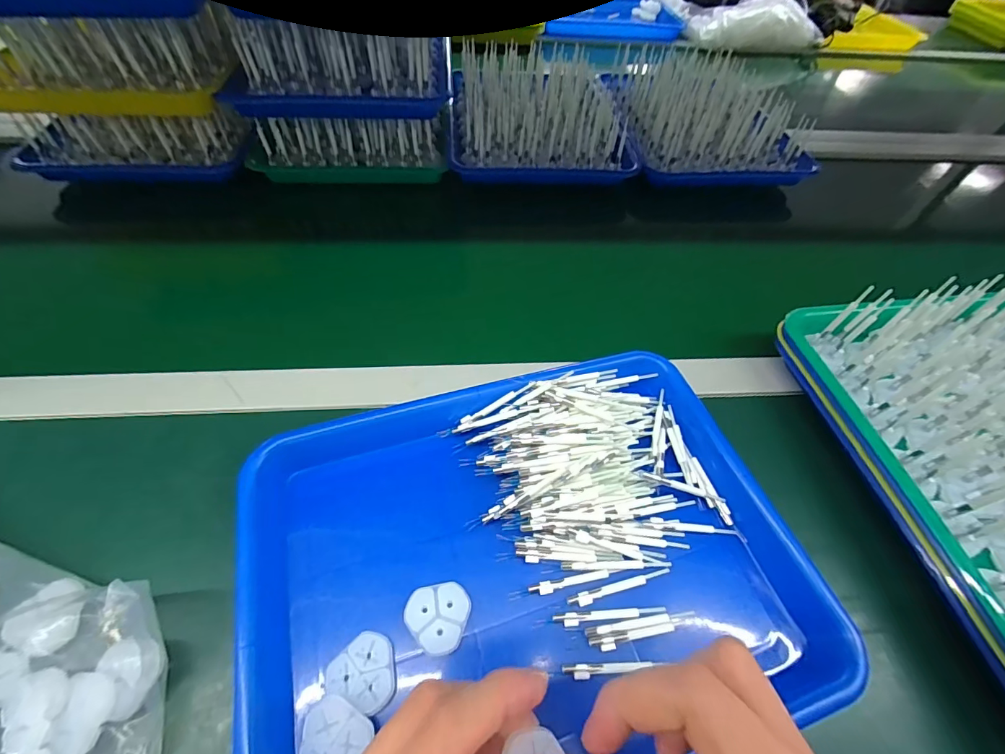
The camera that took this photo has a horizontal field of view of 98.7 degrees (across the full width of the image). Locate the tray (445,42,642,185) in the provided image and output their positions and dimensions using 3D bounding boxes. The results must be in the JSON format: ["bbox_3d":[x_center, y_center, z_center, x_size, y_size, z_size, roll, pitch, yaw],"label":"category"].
[{"bbox_3d":[0.053,-0.379,0.611,0.249,0.058,0.279,0,54,-4],"label":"tray"}]

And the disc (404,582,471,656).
[{"bbox_3d":[-0.038,0.142,0.255,0.036,0.009,0.036,2,54,-2],"label":"disc"}]

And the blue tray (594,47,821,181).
[{"bbox_3d":[0.290,-0.387,0.632,0.232,0.066,0.276,-2,54,-6],"label":"blue tray"}]

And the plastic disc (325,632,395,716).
[{"bbox_3d":[-0.075,0.161,0.238,0.036,0.013,0.032,19,55,10],"label":"plastic disc"}]

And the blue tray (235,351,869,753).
[{"bbox_3d":[0.017,0.109,0.271,0.324,0.040,0.239,-11,55,-11],"label":"blue tray"}]

